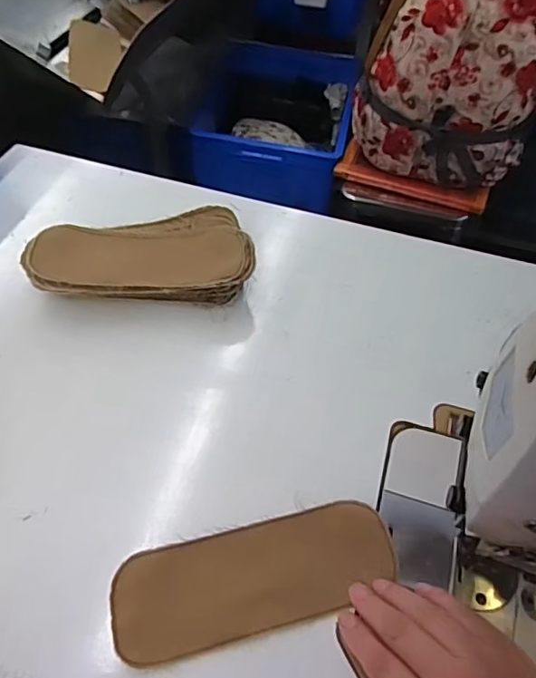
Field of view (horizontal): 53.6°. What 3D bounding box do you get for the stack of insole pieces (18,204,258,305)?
[{"bbox_3d":[-0.126,-0.076,0.522,0.210,0.053,0.114,-7,52,-9],"label":"stack of insole pieces"}]

